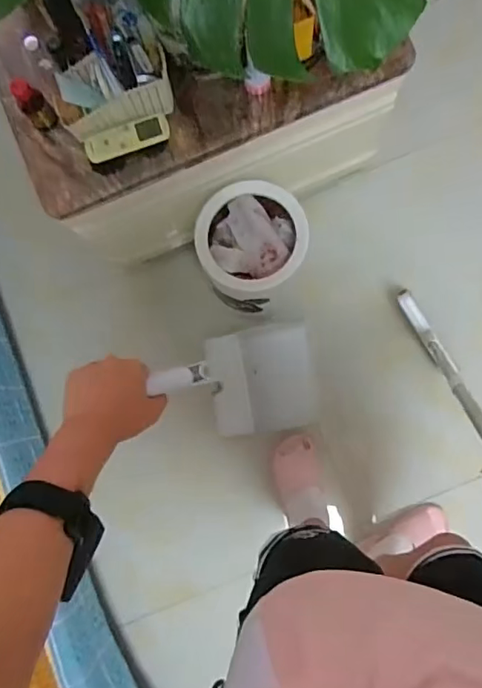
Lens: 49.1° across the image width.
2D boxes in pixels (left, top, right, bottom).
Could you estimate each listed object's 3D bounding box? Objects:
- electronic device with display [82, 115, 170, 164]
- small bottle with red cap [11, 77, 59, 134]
[{"bbox_3d":[-0.186,-0.338,0.874,0.140,0.024,0.041,-23,85,-5],"label":"electronic device with display"},{"bbox_3d":[-0.330,-0.382,0.850,0.043,0.100,0.042,0,84,3],"label":"small bottle with red cap"}]

